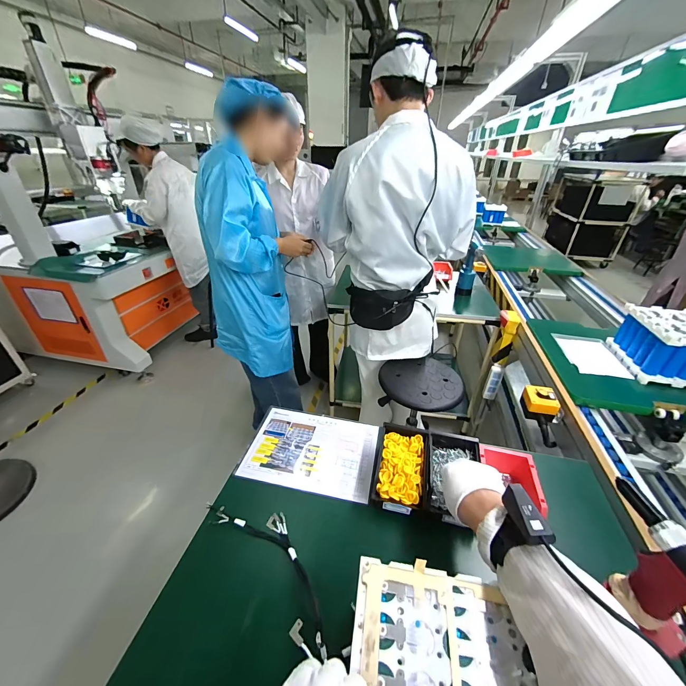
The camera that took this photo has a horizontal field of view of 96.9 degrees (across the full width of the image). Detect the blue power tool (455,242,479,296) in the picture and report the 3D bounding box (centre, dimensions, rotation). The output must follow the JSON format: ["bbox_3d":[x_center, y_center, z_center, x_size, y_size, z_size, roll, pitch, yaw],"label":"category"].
[{"bbox_3d":[0.629,-0.362,1.521,0.081,0.253,0.079,13,35,18],"label":"blue power tool"}]

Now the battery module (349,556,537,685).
[{"bbox_3d":[0.106,0.346,0.324,0.188,0.016,0.174,4,33,6],"label":"battery module"}]

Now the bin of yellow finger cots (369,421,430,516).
[{"bbox_3d":[0.125,0.267,0.654,0.109,0.066,0.185,7,33,9],"label":"bin of yellow finger cots"}]

